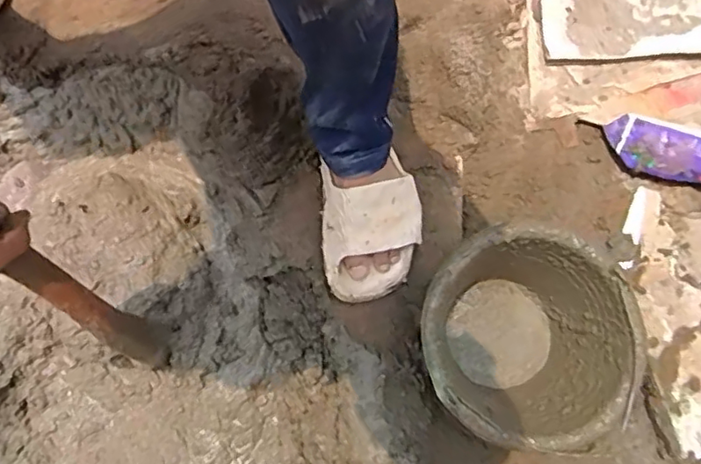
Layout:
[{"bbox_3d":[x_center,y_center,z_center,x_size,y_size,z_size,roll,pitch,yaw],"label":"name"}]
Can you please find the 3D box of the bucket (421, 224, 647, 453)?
[{"bbox_3d":[0.208,0.134,0.762,0.239,0.167,0.236,0,76,0],"label":"bucket"}]

